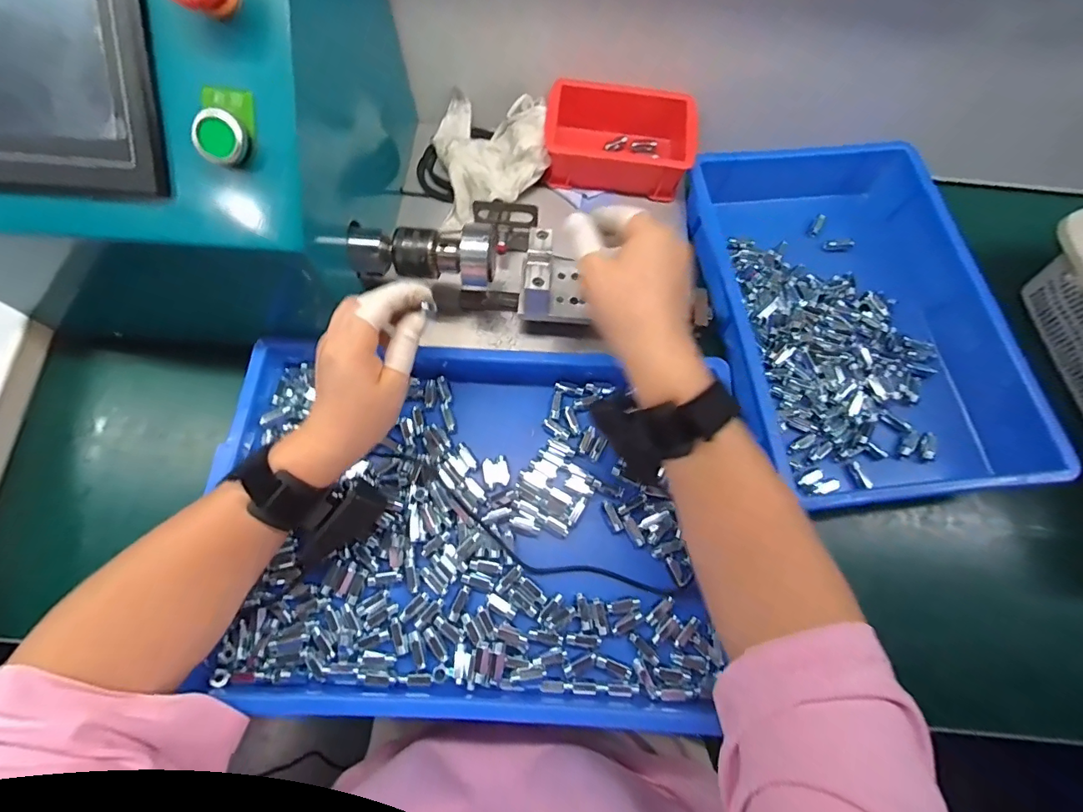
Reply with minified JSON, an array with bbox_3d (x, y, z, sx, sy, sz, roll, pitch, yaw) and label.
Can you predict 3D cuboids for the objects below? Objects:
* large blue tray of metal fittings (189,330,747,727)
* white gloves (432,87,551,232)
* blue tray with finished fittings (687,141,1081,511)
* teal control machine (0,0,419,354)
[{"bbox_3d":[-0.072,0.086,0.395,0.417,0.039,0.294,5,69,-1],"label":"large blue tray of metal fittings"},{"bbox_3d":[-0.053,-0.270,0.492,0.113,0.045,0.159,-7,70,-5],"label":"white gloves"},{"bbox_3d":[0.295,-0.092,0.460,0.254,0.066,0.366,-5,70,-4],"label":"blue tray with finished fittings"},{"bbox_3d":[-0.298,-0.243,0.377,0.301,0.271,0.297,6,69,0],"label":"teal control machine"}]

